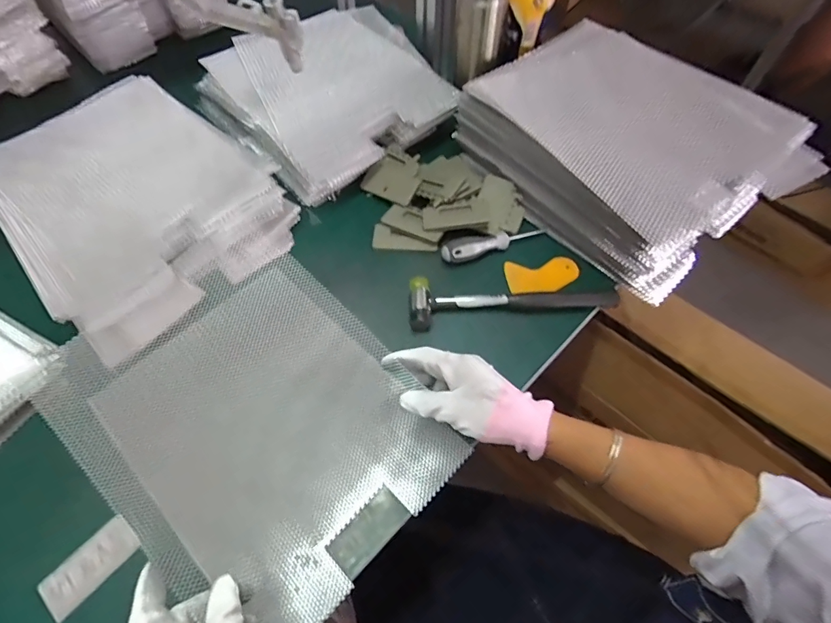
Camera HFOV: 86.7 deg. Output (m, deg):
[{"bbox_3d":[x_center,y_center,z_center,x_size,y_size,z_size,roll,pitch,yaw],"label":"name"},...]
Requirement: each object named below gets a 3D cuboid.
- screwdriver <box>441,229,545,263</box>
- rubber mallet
[{"bbox_3d":[0.102,-0.092,0.562,0.141,0.030,0.025,-17,60,-10],"label":"screwdriver"},{"bbox_3d":[0.112,-0.017,0.526,0.238,0.038,0.063,-5,58,-3],"label":"rubber mallet"}]

